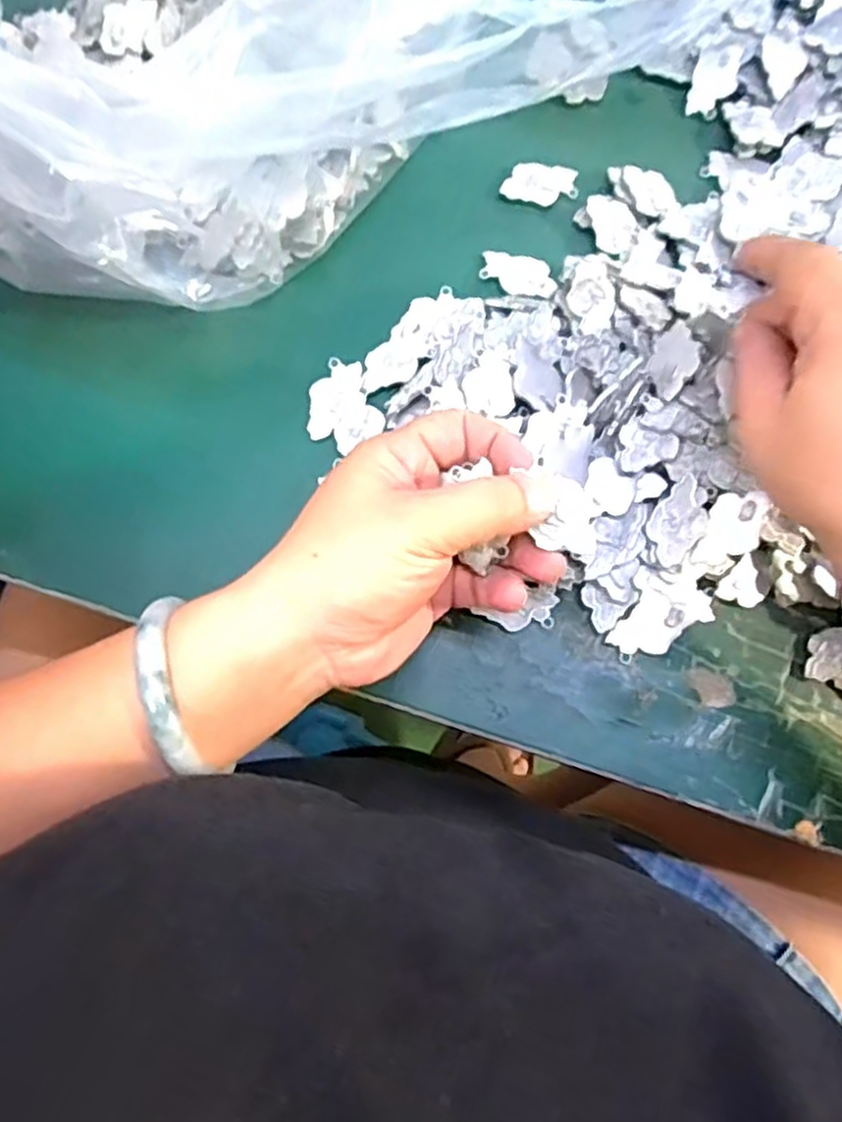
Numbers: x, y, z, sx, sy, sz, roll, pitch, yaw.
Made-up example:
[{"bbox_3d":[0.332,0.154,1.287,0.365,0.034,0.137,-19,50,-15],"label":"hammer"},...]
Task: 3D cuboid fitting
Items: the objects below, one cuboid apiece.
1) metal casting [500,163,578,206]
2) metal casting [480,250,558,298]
[{"bbox_3d":[0.060,-0.189,0.376,0.038,0.004,0.022,6,77,-2],"label":"metal casting"},{"bbox_3d":[0.047,-0.138,0.361,0.036,0.004,0.022,12,77,0],"label":"metal casting"}]

